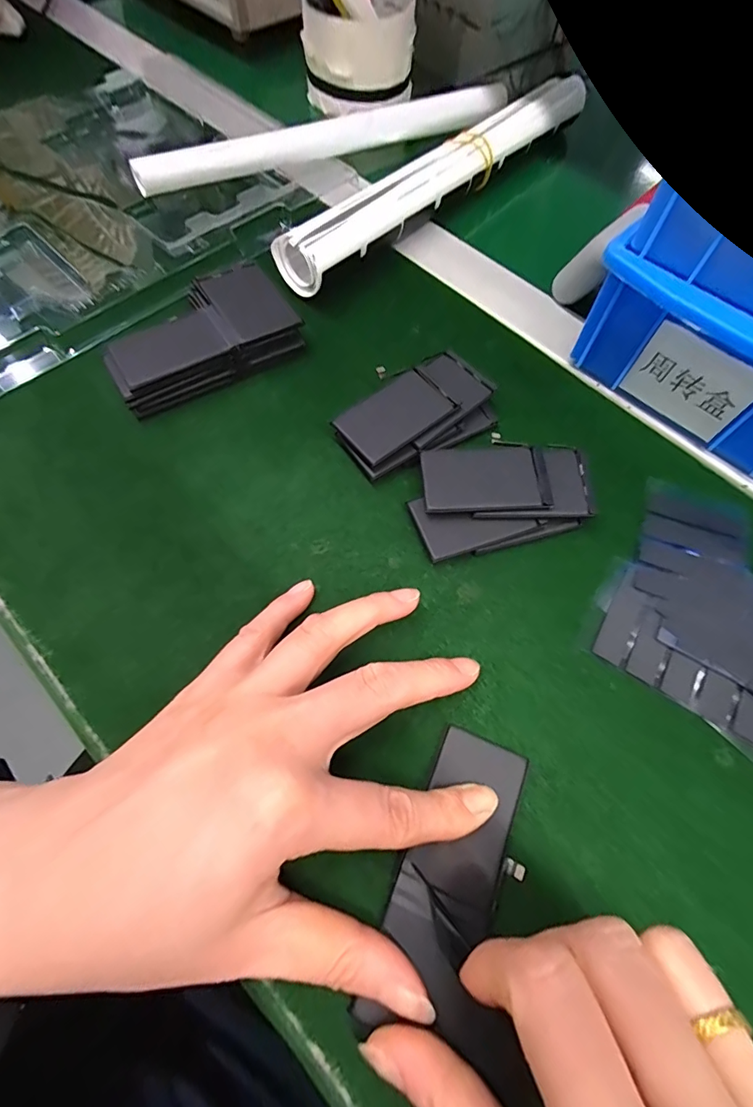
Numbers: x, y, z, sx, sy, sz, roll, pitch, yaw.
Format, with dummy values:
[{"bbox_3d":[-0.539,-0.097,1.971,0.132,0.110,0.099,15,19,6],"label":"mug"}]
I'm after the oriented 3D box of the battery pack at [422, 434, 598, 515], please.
[{"bbox_3d":[0.050,-0.037,0.218,0.058,0.004,0.037,-2,68,-2],"label":"battery pack"}]

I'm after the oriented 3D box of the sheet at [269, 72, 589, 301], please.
[{"bbox_3d":[0.052,-0.261,0.310,0.031,0.026,0.293,40,71,14],"label":"sheet"}]

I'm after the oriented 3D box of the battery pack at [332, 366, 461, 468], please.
[{"bbox_3d":[0.010,-0.069,0.231,0.056,0.004,0.032,-38,78,-12],"label":"battery pack"}]

